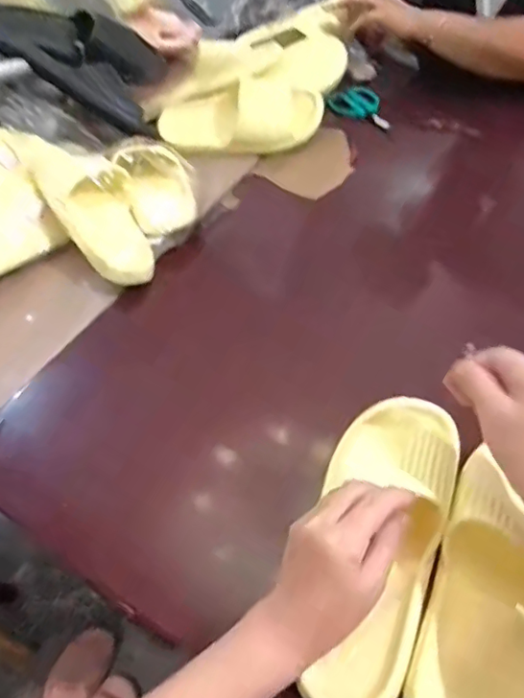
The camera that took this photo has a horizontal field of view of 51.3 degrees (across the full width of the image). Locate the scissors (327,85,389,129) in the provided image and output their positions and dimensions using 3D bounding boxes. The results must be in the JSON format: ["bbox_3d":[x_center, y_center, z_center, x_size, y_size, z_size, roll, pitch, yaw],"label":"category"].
[{"bbox_3d":[0.175,-0.416,0.935,0.115,0.012,0.090,42,66,17],"label":"scissors"}]

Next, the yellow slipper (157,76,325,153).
[{"bbox_3d":[-0.026,-0.375,0.877,0.256,0.078,0.122,-6,51,1],"label":"yellow slipper"}]

